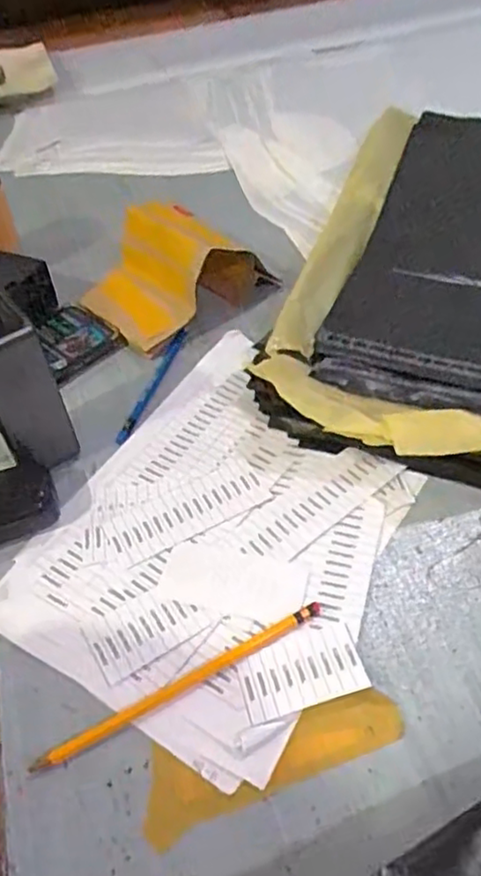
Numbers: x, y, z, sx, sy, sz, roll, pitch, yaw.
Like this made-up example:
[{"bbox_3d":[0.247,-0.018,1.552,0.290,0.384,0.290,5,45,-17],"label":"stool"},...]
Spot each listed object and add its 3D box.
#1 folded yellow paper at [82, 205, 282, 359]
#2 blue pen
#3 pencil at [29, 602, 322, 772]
[{"bbox_3d":[-0.066,-0.163,0.615,0.153,0.066,0.130,-37,55,-25],"label":"folded yellow paper"},{"bbox_3d":[-0.076,-0.049,0.560,0.010,0.006,0.142,11,50,15],"label":"blue pen"},{"bbox_3d":[-0.032,0.144,0.384,0.185,0.005,0.010,-25,51,-16],"label":"pencil"}]

